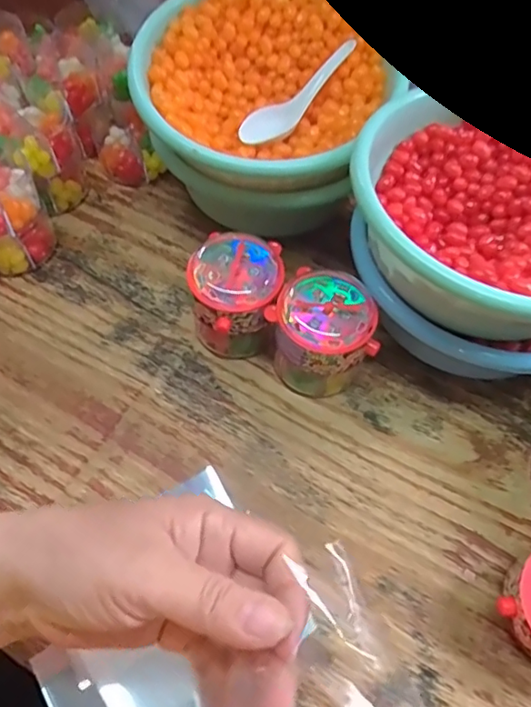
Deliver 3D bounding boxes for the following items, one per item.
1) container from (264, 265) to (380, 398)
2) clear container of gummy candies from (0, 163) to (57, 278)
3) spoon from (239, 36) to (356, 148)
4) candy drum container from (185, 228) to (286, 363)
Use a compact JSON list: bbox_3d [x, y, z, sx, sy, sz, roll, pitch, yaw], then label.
[{"bbox_3d":[0.036,-0.011,0.378,0.065,0.067,0.065,0,61,-1],"label":"container"},{"bbox_3d":[-0.206,-0.106,0.430,0.066,0.075,0.054,-33,66,-18],"label":"clear container of gummy candies"},{"bbox_3d":[0.024,-0.191,0.404,0.111,0.017,0.026,-45,69,-5],"label":"spoon"},{"bbox_3d":[-0.021,-0.037,0.389,0.060,0.069,0.062,0,61,-1],"label":"candy drum container"}]

